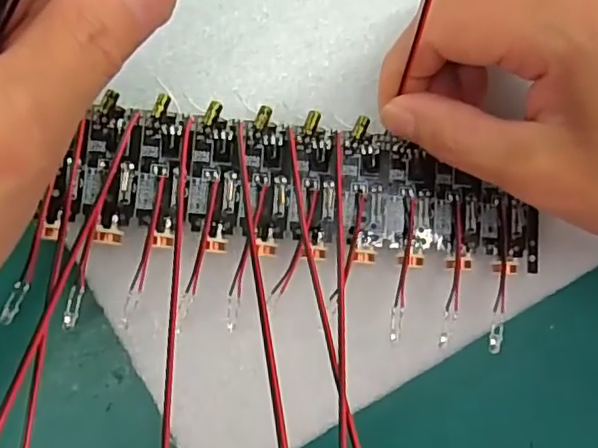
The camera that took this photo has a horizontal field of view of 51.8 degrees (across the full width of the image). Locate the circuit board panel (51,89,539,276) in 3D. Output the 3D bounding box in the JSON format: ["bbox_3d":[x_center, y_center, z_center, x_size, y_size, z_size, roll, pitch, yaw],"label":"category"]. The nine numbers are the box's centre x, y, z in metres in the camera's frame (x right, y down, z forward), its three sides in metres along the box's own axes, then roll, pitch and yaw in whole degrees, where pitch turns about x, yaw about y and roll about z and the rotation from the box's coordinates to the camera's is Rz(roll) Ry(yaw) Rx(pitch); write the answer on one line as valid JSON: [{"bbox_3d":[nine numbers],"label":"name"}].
[{"bbox_3d":[0.003,-0.010,0.193,0.149,0.006,0.044,7,88,-7],"label":"circuit board panel"}]

